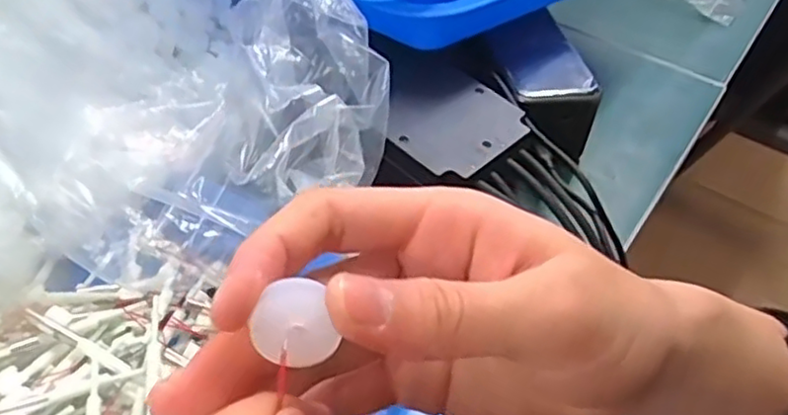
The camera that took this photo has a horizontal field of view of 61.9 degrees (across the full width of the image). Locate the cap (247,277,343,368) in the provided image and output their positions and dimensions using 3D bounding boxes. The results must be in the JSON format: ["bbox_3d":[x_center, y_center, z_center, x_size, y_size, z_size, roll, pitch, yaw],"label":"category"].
[{"bbox_3d":[-0.022,0.027,0.146,0.017,0.020,0.004,-16,18,-2],"label":"cap"}]

